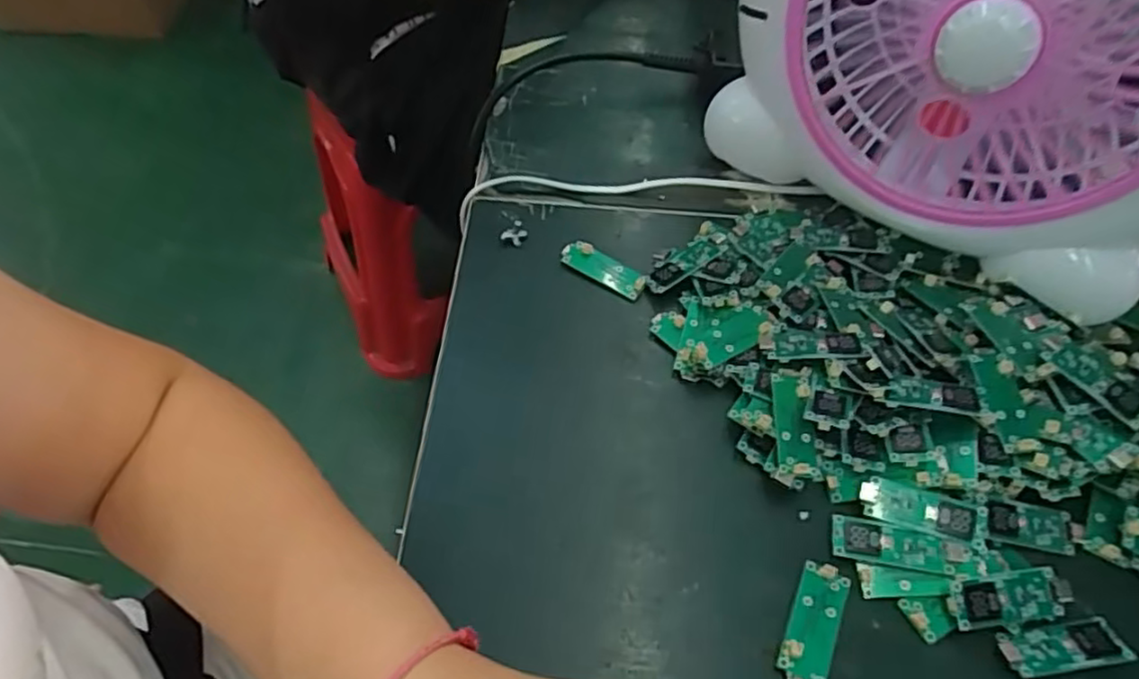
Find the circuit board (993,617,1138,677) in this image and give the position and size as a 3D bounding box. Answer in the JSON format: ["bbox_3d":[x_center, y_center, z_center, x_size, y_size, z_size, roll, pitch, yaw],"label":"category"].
[{"bbox_3d":[0.196,0.122,0.274,0.050,0.006,0.018,-8,46,-5],"label":"circuit board"}]

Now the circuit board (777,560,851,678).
[{"bbox_3d":[0.099,0.115,0.278,0.019,0.005,0.050,23,56,14],"label":"circuit board"}]

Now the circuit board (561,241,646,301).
[{"bbox_3d":[0.019,-0.040,0.387,0.050,0.006,0.017,29,58,18],"label":"circuit board"}]

